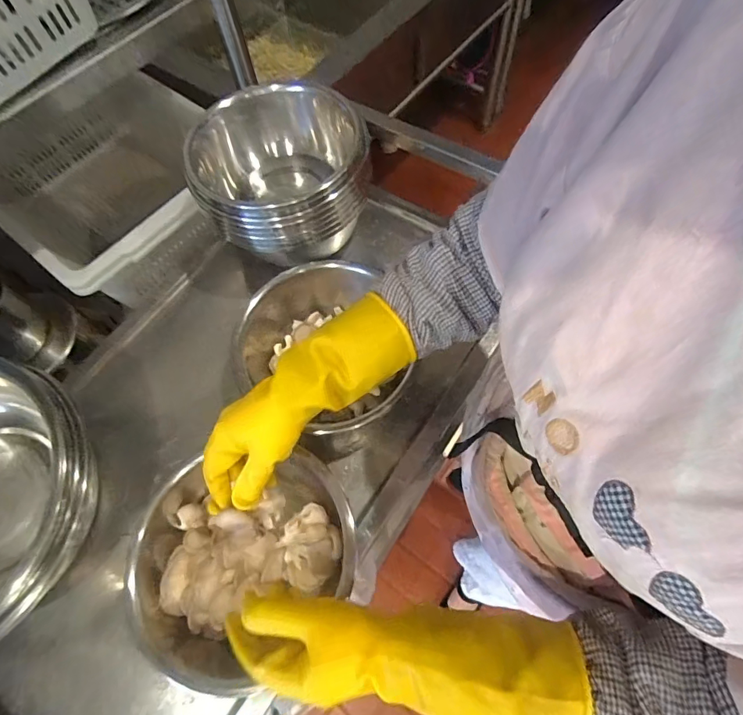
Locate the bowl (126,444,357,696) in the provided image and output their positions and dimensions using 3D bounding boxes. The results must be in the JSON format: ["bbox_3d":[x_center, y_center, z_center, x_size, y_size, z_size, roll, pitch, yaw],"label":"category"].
[{"bbox_3d":[-0.147,0.225,0.496,0.241,0.076,0.219,-4,66,1],"label":"bowl"}]

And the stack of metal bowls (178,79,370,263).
[{"bbox_3d":[-0.125,-0.259,0.638,0.232,0.152,0.220,-7,64,0],"label":"stack of metal bowls"}]

